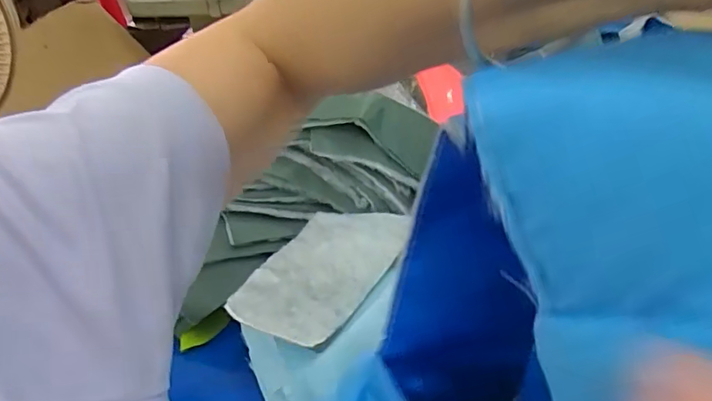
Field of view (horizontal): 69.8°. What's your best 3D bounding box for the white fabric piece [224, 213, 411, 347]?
[{"bbox_3d":[-0.036,0.080,0.635,0.130,0.011,0.230,24,50,25],"label":"white fabric piece"}]

